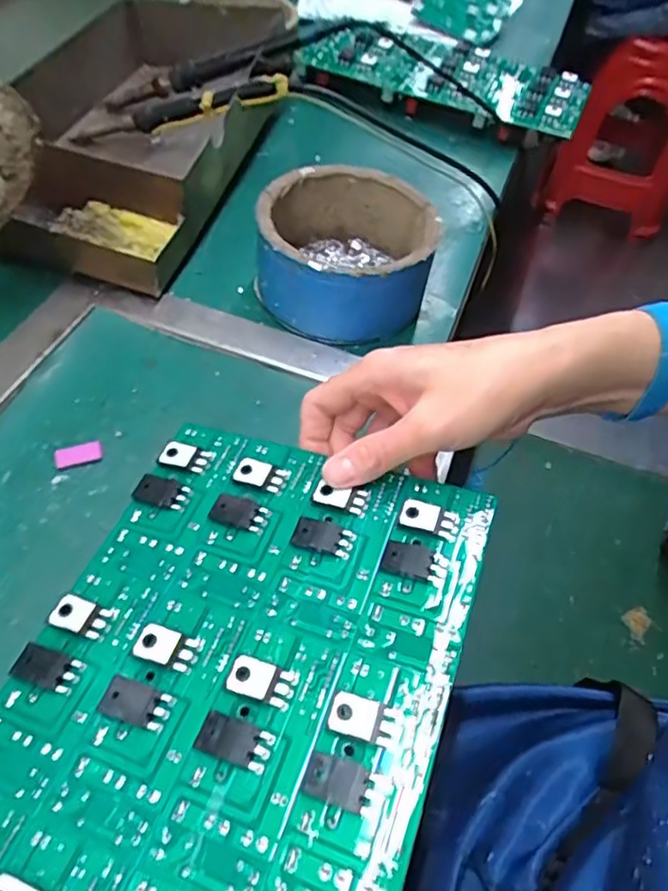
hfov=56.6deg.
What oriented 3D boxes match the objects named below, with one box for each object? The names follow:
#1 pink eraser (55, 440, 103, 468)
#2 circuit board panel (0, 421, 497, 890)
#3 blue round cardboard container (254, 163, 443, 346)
[{"bbox_3d":[-0.149,0.005,0.362,0.026,0.006,0.012,-15,56,-16],"label":"pink eraser"},{"bbox_3d":[-0.051,0.110,0.241,0.172,0.007,0.278,13,51,16],"label":"circuit board panel"},{"bbox_3d":[0.009,-0.133,0.436,0.114,0.066,0.117,3,53,-4],"label":"blue round cardboard container"}]

